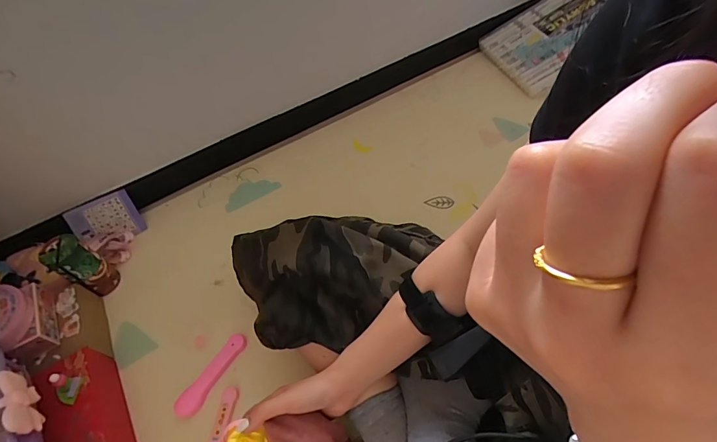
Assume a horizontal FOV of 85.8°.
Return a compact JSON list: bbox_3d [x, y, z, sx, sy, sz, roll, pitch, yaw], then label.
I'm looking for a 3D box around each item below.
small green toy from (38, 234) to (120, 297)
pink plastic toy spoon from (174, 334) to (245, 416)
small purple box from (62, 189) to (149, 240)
[{"bbox_3d":[-0.450,0.076,0.631,0.055,0.114,0.054,-2,54,3],"label":"small green toy"},{"bbox_3d":[-0.209,0.221,0.556,0.030,0.020,0.128,26,60,22],"label":"pink plastic toy spoon"},{"bbox_3d":[-0.473,0.000,0.723,0.108,0.085,0.014,-27,15,-16],"label":"small purple box"}]

